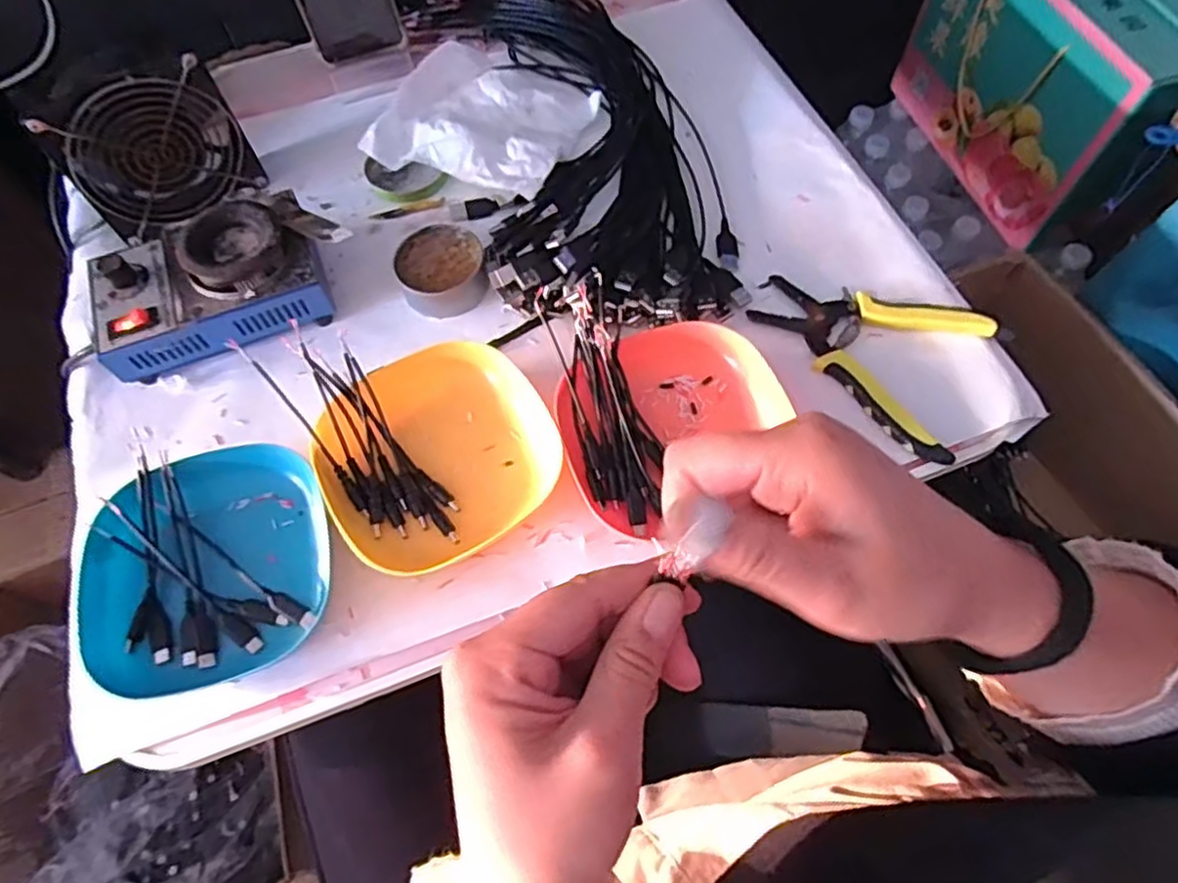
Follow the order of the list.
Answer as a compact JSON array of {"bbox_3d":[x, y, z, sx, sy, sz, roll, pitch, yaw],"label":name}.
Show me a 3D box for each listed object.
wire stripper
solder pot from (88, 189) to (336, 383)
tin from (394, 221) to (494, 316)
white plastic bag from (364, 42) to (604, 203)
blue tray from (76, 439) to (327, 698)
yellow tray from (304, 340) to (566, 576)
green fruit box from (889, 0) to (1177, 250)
[{"bbox_3d":[0.181,-0.063,0.473,0.149,0.012,0.114,26,68,14],"label":"wire stripper"},{"bbox_3d":[-0.262,-0.115,0.496,0.161,0.061,0.106,-19,65,-7],"label":"solder pot"},{"bbox_3d":[-0.106,-0.124,0.509,0.062,0.024,0.061,-1,65,2],"label":"tin"},{"bbox_3d":[-0.080,-0.268,0.575,0.147,0.036,0.154,23,68,13],"label":"white plastic bag"},{"bbox_3d":[-0.226,0.072,0.419,0.130,0.034,0.134,-17,65,-5],"label":"blue tray"},{"bbox_3d":[-0.096,0.004,0.443,0.139,0.028,0.130,-31,67,-12],"label":"yellow tray"},{"bbox_3d":[0.549,-0.444,0.831,0.167,0.240,0.327,-19,65,-6],"label":"green fruit box"}]

